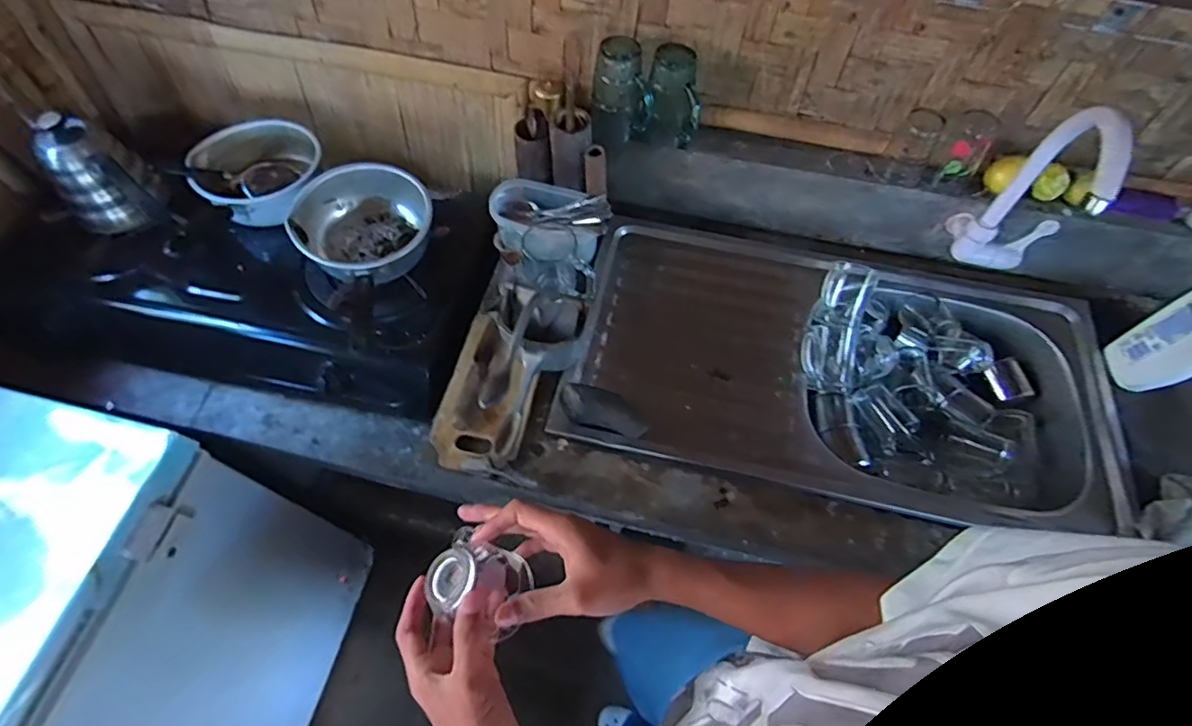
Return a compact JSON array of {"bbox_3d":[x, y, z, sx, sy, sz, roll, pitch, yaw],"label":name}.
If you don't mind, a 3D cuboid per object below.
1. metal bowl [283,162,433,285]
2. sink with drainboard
[{"bbox_3d":[-0.351,-0.201,0.849,0.175,0.097,0.174,1,62,-1],"label":"metal bowl"},{"bbox_3d":[0.348,0.015,0.830,0.743,0.109,0.404,11,62,4],"label":"sink with drainboard"}]

